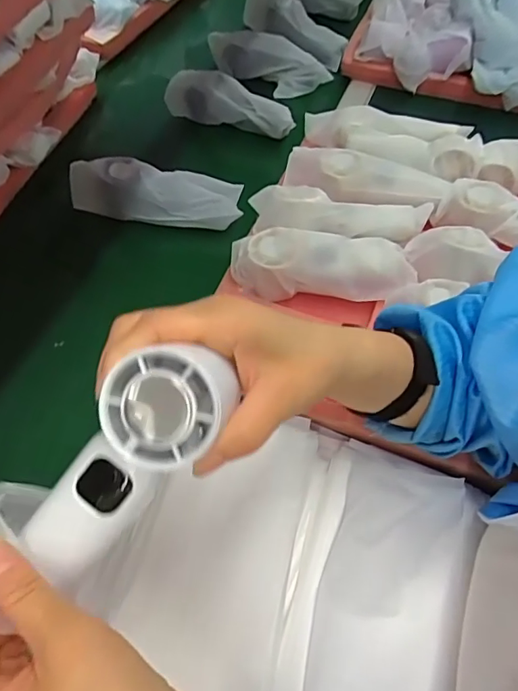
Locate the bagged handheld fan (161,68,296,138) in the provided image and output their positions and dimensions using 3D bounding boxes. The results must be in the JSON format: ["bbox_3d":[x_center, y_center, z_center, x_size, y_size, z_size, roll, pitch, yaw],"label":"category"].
[{"bbox_3d":[-0.042,-0.351,0.726,0.195,0.052,0.064,14,58,8],"label":"bagged handheld fan"}]

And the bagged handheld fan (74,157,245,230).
[{"bbox_3d":[-0.126,-0.191,0.613,0.202,0.054,0.065,6,57,3],"label":"bagged handheld fan"}]

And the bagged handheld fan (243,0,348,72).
[{"bbox_3d":[0.050,-0.540,0.847,0.077,0.070,0.219,-38,65,-22],"label":"bagged handheld fan"}]

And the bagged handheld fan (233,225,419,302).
[{"bbox_3d":[0.065,-0.083,0.517,0.179,0.044,0.061,1,57,1],"label":"bagged handheld fan"}]

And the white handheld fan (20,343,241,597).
[{"bbox_3d":[-0.058,0.056,0.234,0.045,0.042,0.127,45,107,24],"label":"white handheld fan"}]

